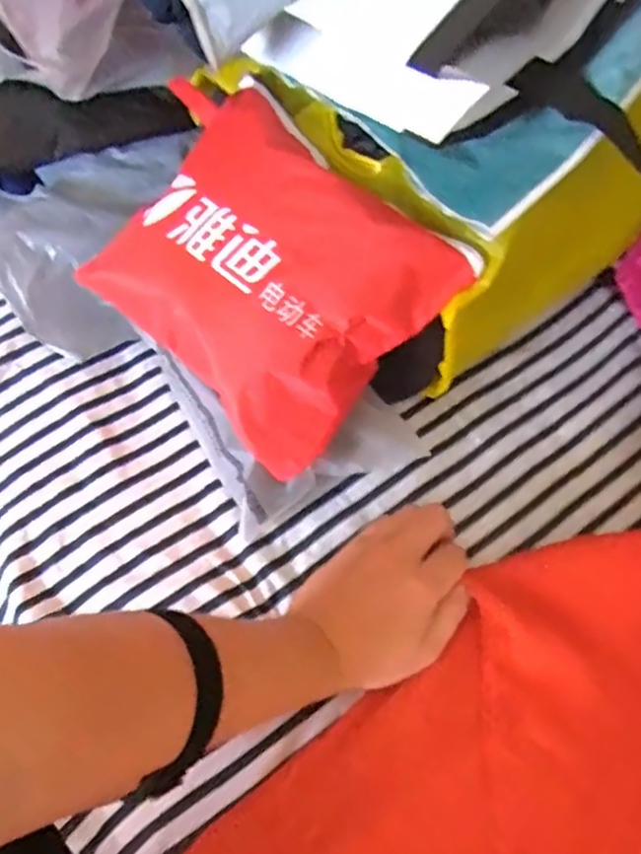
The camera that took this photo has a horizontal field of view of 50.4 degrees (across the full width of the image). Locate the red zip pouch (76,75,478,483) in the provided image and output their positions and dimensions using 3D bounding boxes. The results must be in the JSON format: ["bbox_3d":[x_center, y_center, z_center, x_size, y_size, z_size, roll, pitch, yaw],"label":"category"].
[{"bbox_3d":[-0.042,-0.111,0.489,0.233,0.076,0.195,42,86,6],"label":"red zip pouch"}]

